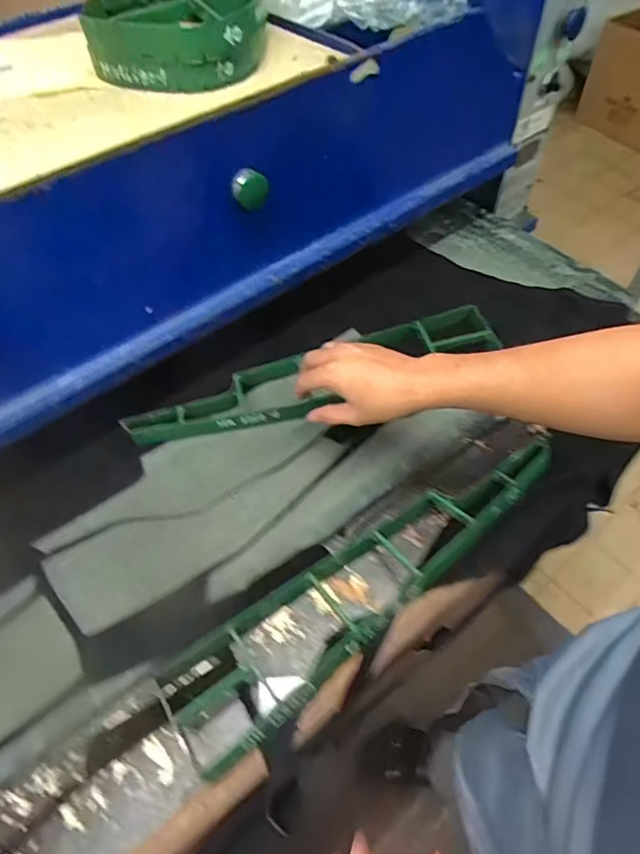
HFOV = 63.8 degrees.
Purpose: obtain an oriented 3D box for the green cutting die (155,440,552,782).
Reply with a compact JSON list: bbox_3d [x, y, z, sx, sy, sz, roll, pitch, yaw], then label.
[{"bbox_3d":[0.058,0.147,0.550,0.484,0.052,0.109,-35,60,-20],"label":"green cutting die"}]

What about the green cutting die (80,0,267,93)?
[{"bbox_3d":[-0.161,-0.482,0.606,0.187,0.062,0.253,-3,54,2],"label":"green cutting die"}]

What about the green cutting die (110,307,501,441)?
[{"bbox_3d":[-0.001,-0.065,0.673,0.485,0.037,0.103,-20,56,-10],"label":"green cutting die"}]

